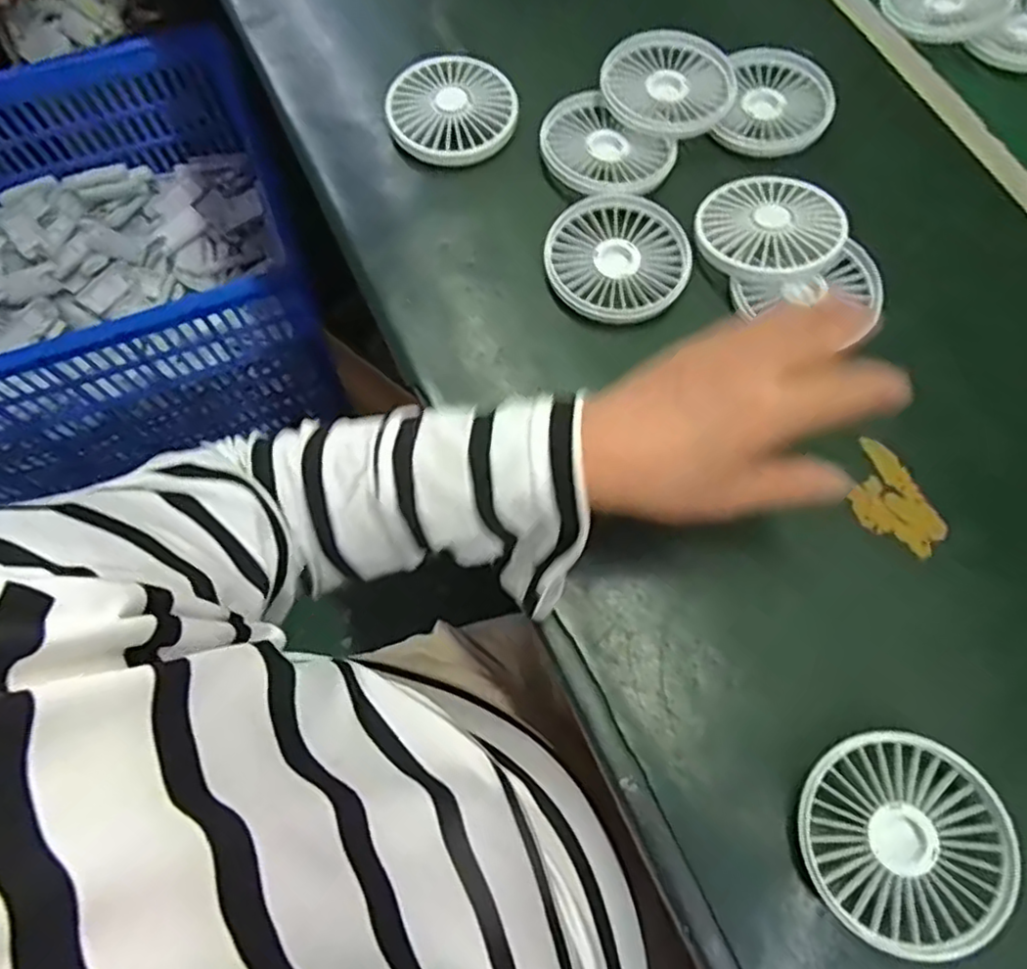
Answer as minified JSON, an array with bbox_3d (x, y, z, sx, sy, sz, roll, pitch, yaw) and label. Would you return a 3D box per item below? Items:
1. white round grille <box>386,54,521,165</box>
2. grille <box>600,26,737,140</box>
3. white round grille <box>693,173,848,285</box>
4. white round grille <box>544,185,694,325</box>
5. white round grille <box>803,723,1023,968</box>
[{"bbox_3d":[-0.043,-0.259,0.461,0.086,0.018,0.090,-1,71,2],"label":"white round grille"},{"bbox_3d":[0.108,-0.276,0.461,0.089,0.015,0.088,-1,71,2],"label":"grille"},{"bbox_3d":[0.159,-0.161,0.413,0.086,0.008,0.084,-5,61,8],"label":"white round grille"},{"bbox_3d":[0.067,-0.145,0.422,0.090,0.009,0.089,-1,71,2],"label":"white round grille"},{"bbox_3d":[0.175,0.162,0.304,0.087,0.024,0.087,-1,71,2],"label":"white round grille"}]

